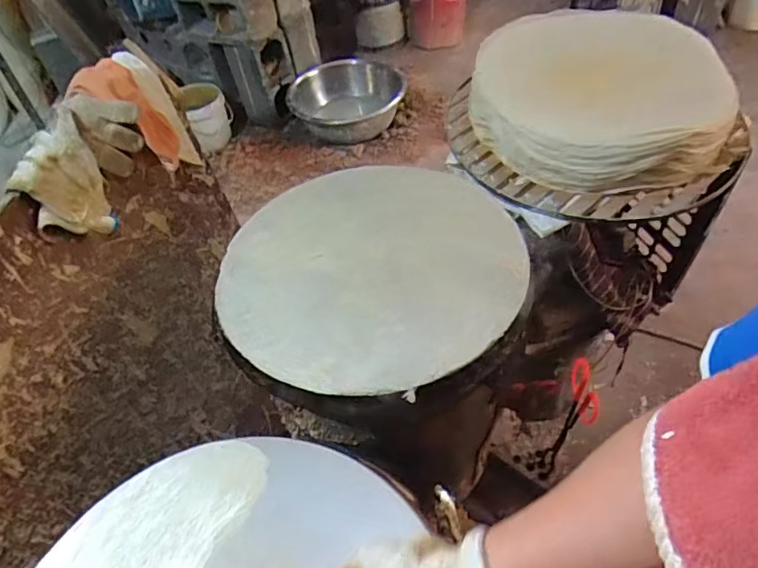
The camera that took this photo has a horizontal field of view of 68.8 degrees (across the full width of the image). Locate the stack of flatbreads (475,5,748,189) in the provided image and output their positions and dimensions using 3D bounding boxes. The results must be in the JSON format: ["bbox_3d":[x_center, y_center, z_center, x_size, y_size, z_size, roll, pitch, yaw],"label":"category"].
[{"bbox_3d":[0.373,-0.286,0.922,0.422,0.156,0.396,14,52,18],"label":"stack of flatbreads"}]

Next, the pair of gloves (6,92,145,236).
[{"bbox_3d":[-0.380,-0.145,0.712,0.084,0.110,0.180,6,50,12],"label":"pair of gloves"}]

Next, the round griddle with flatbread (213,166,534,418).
[{"bbox_3d":[-0.008,-0.020,0.704,0.374,0.036,0.378,-3,49,4],"label":"round griddle with flatbread"}]

